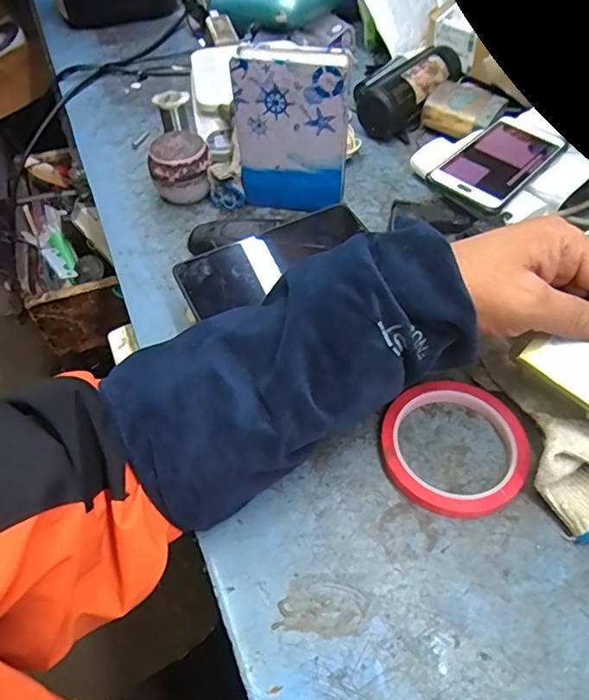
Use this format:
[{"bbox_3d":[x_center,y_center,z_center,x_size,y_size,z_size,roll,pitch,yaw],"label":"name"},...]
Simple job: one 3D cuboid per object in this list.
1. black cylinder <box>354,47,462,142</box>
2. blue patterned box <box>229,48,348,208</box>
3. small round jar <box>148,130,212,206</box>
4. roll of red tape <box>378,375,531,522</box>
[{"bbox_3d":[0.134,-0.305,0.611,0.071,0.057,0.147,30,60,22],"label":"black cylinder"},{"bbox_3d":[-0.002,-0.191,0.475,0.096,0.147,0.024,9,54,9],"label":"blue patterned box"},{"bbox_3d":[-0.113,-0.181,0.526,0.058,0.057,0.047,-13,54,-8],"label":"small round jar"},{"bbox_3d":[0.111,0.067,0.364,0.099,0.013,0.096,-1,53,1],"label":"roll of red tape"}]

